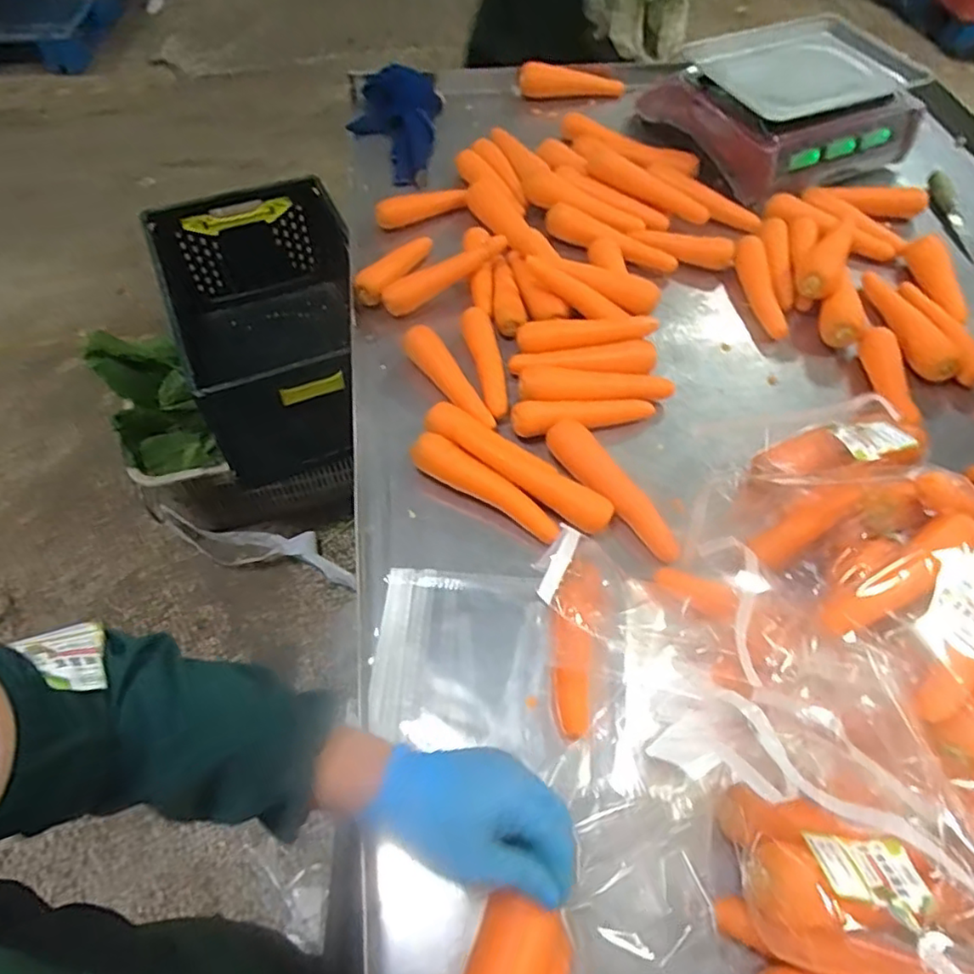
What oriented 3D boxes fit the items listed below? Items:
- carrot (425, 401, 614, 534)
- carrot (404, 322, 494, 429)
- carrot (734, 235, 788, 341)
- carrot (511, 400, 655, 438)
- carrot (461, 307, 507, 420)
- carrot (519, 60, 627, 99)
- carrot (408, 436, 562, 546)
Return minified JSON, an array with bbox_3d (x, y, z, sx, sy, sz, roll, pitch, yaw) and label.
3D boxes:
[{"bbox_3d":[0.030,-0.021,0.641,0.209,0.042,0.034,29,60,17],"label":"carrot"},{"bbox_3d":[-0.043,-0.127,0.716,0.030,0.033,0.145,-36,79,-22],"label":"carrot"},{"bbox_3d":[0.368,-0.272,0.847,0.040,0.031,0.173,-2,56,-3],"label":"carrot"},{"bbox_3d":[0.110,-0.083,0.709,0.166,0.029,0.035,-11,57,-9],"label":"carrot"},{"bbox_3d":[0.000,-0.142,0.737,0.036,0.040,0.148,-11,57,-9],"label":"carrot"},{"bbox_3d":[0.148,-0.724,1.120,0.188,0.047,0.045,-8,57,-7],"label":"carrot"},{"bbox_3d":[-0.001,-0.001,0.642,0.170,0.040,0.033,25,59,15],"label":"carrot"}]

